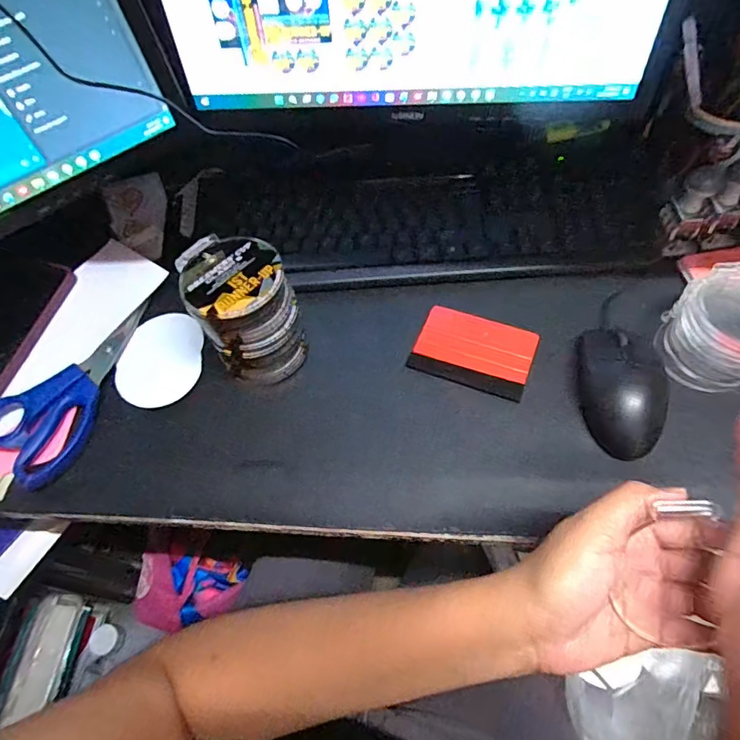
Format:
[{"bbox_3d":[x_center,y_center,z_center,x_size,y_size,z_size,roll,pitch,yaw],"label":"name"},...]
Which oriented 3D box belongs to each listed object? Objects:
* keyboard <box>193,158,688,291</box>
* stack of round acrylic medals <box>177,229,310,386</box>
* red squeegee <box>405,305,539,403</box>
[{"bbox_3d":[0.054,-0.146,0.496,0.460,0.030,0.161,3,60,6],"label":"keyboard"},{"bbox_3d":[-0.101,-0.046,0.408,0.079,0.104,0.083,-17,59,-5],"label":"stack of round acrylic medals"},{"bbox_3d":[0.091,-0.019,0.433,0.099,0.006,0.066,20,63,15],"label":"red squeegee"}]

